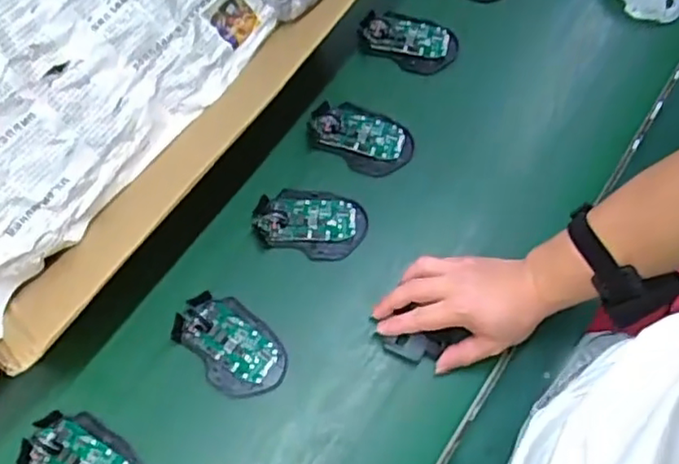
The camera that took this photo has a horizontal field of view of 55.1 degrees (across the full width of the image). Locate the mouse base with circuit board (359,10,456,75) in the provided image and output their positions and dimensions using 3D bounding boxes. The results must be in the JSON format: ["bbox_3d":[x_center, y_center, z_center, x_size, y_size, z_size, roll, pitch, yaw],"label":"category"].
[{"bbox_3d":[0.082,-0.227,0.770,0.114,0.020,0.072,9,70,3],"label":"mouse base with circuit board"}]

